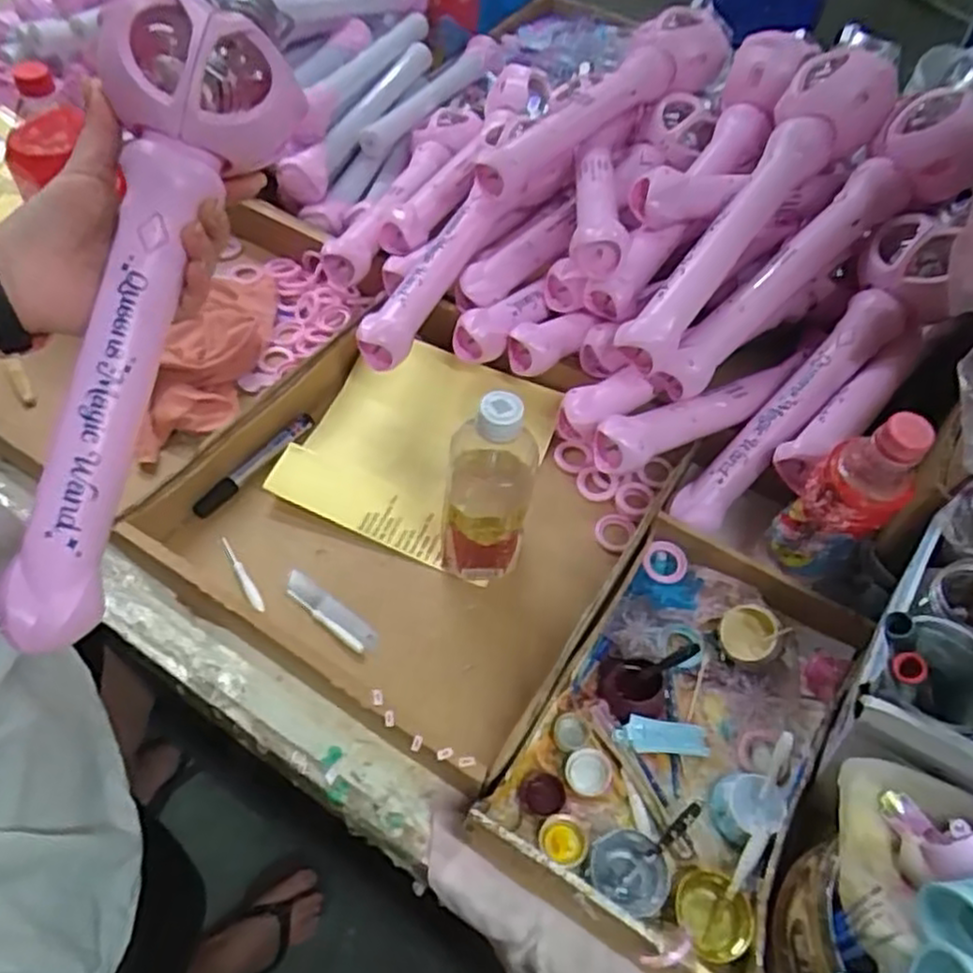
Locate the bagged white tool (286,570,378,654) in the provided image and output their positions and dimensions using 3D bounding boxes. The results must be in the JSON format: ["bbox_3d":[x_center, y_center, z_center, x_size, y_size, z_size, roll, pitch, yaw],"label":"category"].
[{"bbox_3d":[-0.127,0.101,0.600,0.090,0.004,0.024,32,58,19],"label":"bagged white tool"}]

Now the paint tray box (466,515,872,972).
[{"bbox_3d":[0.141,0.172,0.542,0.188,0.048,0.296,28,56,16],"label":"paint tray box"}]

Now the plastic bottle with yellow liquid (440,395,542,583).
[{"bbox_3d":[0.003,-0.003,0.566,0.063,0.177,0.067,7,53,1],"label":"plastic bottle with yellow liquid"}]

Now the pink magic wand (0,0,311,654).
[{"bbox_3d":[-0.178,-0.096,0.383,0.085,0.051,0.354,15,87,7],"label":"pink magic wand"}]

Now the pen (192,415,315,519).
[{"bbox_3d":[-0.206,-0.022,0.675,0.021,0.019,0.133,34,58,20],"label":"pen"}]

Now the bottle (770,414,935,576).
[{"bbox_3d":[0.255,0.007,0.533,0.047,0.158,0.064,-37,64,-27],"label":"bottle"}]

